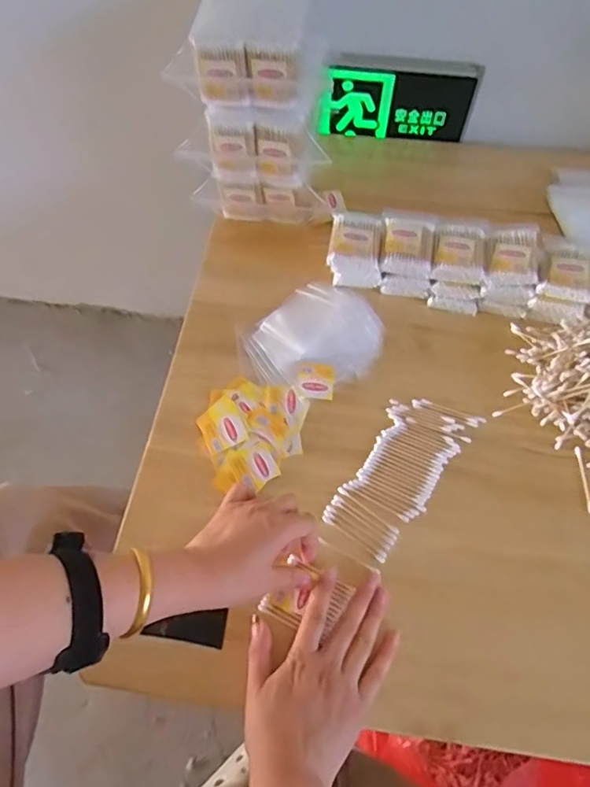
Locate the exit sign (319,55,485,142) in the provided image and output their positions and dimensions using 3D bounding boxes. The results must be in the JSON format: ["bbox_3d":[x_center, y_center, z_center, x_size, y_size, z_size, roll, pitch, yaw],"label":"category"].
[{"bbox_3d":[0.146,-0.414,0.789,0.211,0.127,0.016,2,61,2],"label":"exit sign"}]

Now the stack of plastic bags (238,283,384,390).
[{"bbox_3d":[0.022,-0.063,0.646,0.164,0.012,0.136,-39,67,-18],"label":"stack of plastic bags"}]

